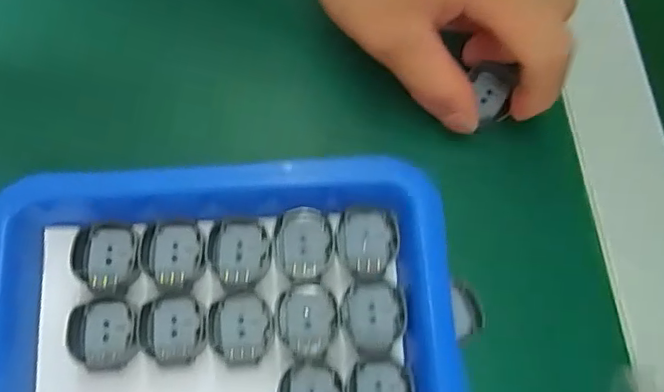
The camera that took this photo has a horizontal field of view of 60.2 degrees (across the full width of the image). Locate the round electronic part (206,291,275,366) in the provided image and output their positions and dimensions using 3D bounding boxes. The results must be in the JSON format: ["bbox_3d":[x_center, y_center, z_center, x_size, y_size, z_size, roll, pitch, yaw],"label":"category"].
[{"bbox_3d":[-0.035,0.051,0.221,0.025,0.004,0.027,1,73,-2],"label":"round electronic part"}]

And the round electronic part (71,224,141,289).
[{"bbox_3d":[-0.090,0.023,0.228,0.026,0.004,0.025,1,73,-2],"label":"round electronic part"}]

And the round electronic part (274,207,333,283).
[{"bbox_3d":[-0.011,0.019,0.231,0.023,0.004,0.028,-2,73,-2],"label":"round electronic part"}]

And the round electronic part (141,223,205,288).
[{"bbox_3d":[-0.064,0.023,0.229,0.025,0.004,0.025,1,73,-2],"label":"round electronic part"}]

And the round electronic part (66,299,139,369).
[{"bbox_3d":[-0.088,0.053,0.220,0.025,0.004,0.025,1,73,-2],"label":"round electronic part"}]

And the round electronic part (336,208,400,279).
[{"bbox_3d":[0.015,0.019,0.231,0.024,0.005,0.027,3,73,-1],"label":"round electronic part"}]

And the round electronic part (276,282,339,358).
[{"bbox_3d":[-0.009,0.048,0.223,0.023,0.004,0.027,6,73,0],"label":"round electronic part"}]

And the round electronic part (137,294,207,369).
[{"bbox_3d":[-0.062,0.051,0.221,0.026,0.004,0.026,1,73,-2],"label":"round electronic part"}]

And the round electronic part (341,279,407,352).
[{"bbox_3d":[0.017,0.046,0.223,0.024,0.004,0.027,5,73,0],"label":"round electronic part"}]

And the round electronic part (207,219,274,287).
[{"bbox_3d":[-0.037,0.022,0.231,0.025,0.004,0.026,1,73,-2],"label":"round electronic part"}]

